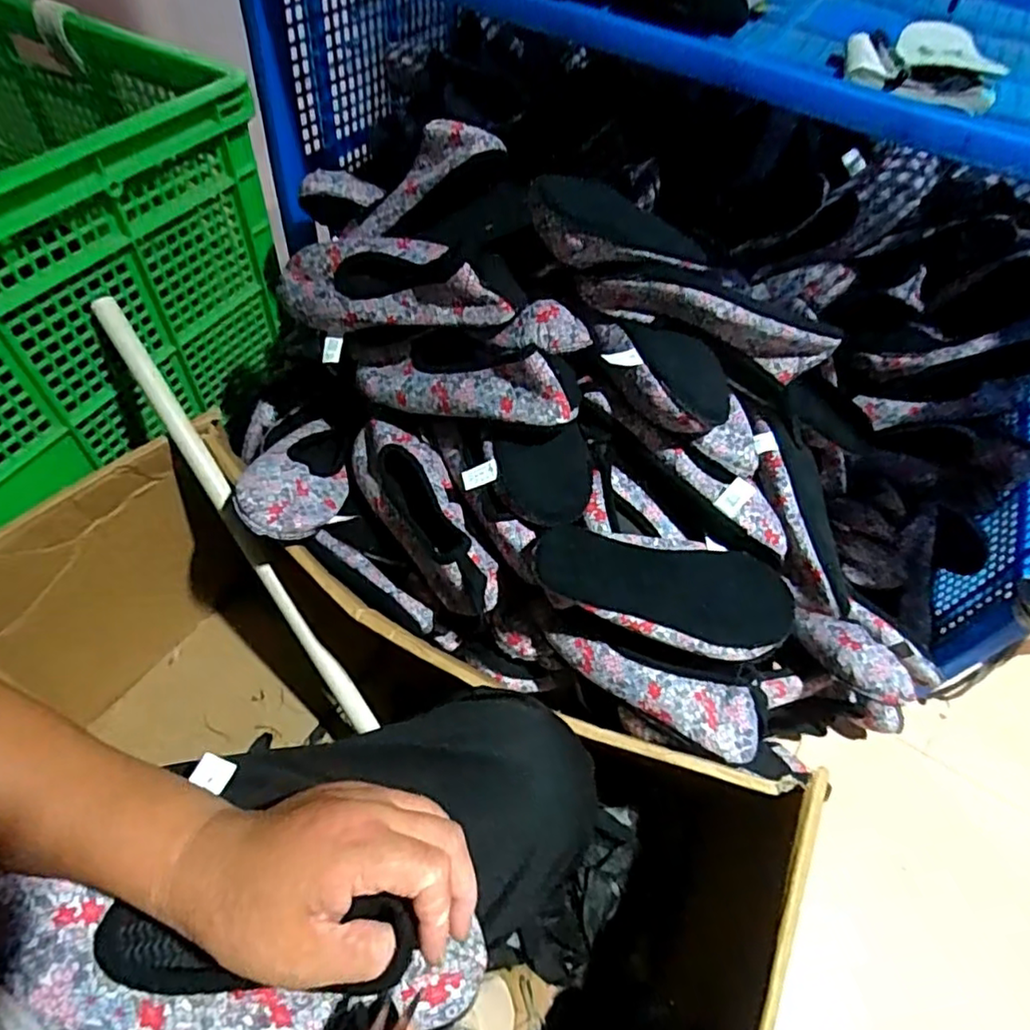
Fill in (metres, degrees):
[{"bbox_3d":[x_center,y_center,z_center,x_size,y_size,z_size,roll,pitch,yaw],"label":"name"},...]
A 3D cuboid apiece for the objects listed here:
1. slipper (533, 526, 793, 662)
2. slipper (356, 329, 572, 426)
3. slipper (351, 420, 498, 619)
[{"bbox_3d":[0.138,0.065,0.562,0.250,0.059,0.095,9,54,1],"label":"slipper"},{"bbox_3d":[-0.057,-0.133,0.600,0.237,0.061,0.076,14,51,31],"label":"slipper"},{"bbox_3d":[-0.091,-0.013,0.613,0.081,0.058,0.248,-24,60,-21],"label":"slipper"}]

